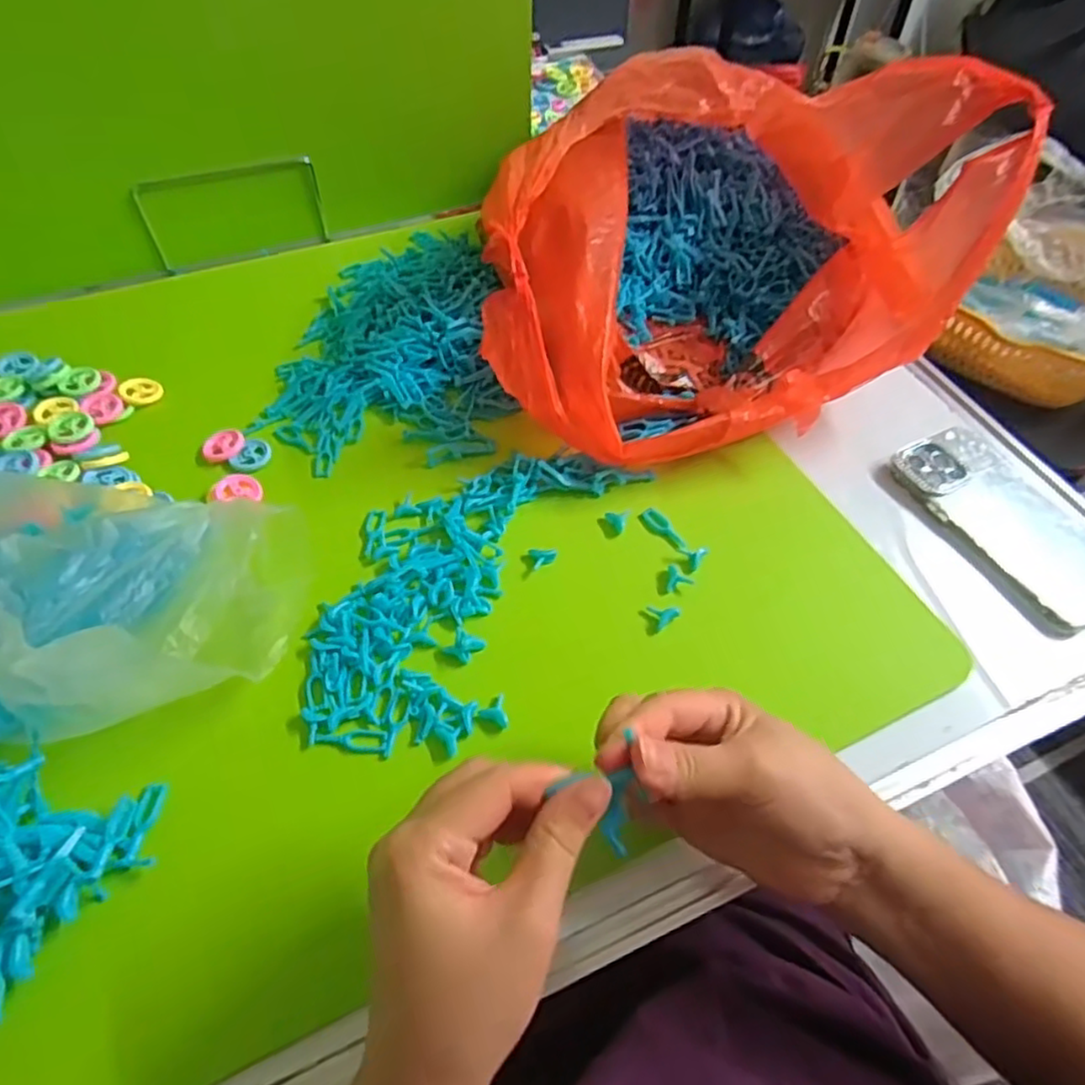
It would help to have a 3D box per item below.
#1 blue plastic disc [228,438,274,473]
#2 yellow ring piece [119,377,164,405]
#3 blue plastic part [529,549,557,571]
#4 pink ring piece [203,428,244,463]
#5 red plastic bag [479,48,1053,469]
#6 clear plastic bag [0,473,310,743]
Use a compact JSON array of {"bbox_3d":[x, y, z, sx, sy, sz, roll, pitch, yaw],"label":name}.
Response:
[{"bbox_3d":[-0.211,-0.063,0.488,0.026,0.004,0.032,19,55,12],"label":"blue plastic disc"},{"bbox_3d":[-0.306,-0.116,0.516,0.028,0.004,0.027,12,55,-18],"label":"yellow ring piece"},{"bbox_3d":[0.001,0.009,0.447,0.018,0.004,0.015,-13,54,-11],"label":"blue plastic part"},{"bbox_3d":[-0.233,-0.071,0.491,0.024,0.006,0.030,19,54,12],"label":"pink ring piece"},{"bbox_3d":[0.137,-0.215,0.514,0.314,0.177,0.363,34,59,22],"label":"red plastic bag"},{"bbox_3d":[-0.276,0.026,0.381,0.251,0.066,0.169,2,53,0],"label":"clear plastic bag"}]

